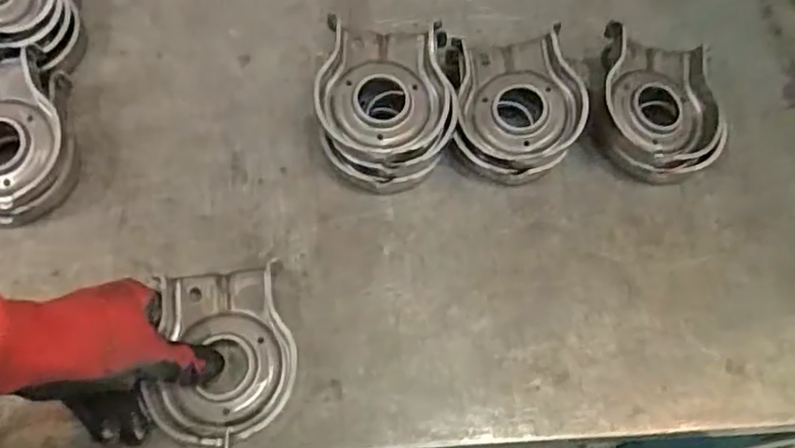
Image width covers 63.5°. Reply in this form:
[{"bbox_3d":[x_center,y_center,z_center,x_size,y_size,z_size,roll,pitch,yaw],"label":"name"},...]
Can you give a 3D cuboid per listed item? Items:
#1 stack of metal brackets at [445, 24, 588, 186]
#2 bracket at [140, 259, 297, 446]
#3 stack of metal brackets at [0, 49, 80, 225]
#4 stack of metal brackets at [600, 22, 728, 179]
[{"bbox_3d":[0.098,-0.104,0.547,0.108,0.050,0.136,-3,64,-4],"label":"stack of metal brackets"},{"bbox_3d":[-0.122,0.089,0.453,0.095,0.024,0.122,-4,64,-5],"label":"bracket"},{"bbox_3d":[-0.313,-0.065,0.508,0.100,0.053,0.125,-11,65,-8],"label":"stack of metal brackets"},{"bbox_3d":[0.223,-0.101,0.550,0.110,0.046,0.127,13,64,3],"label":"stack of metal brackets"}]

